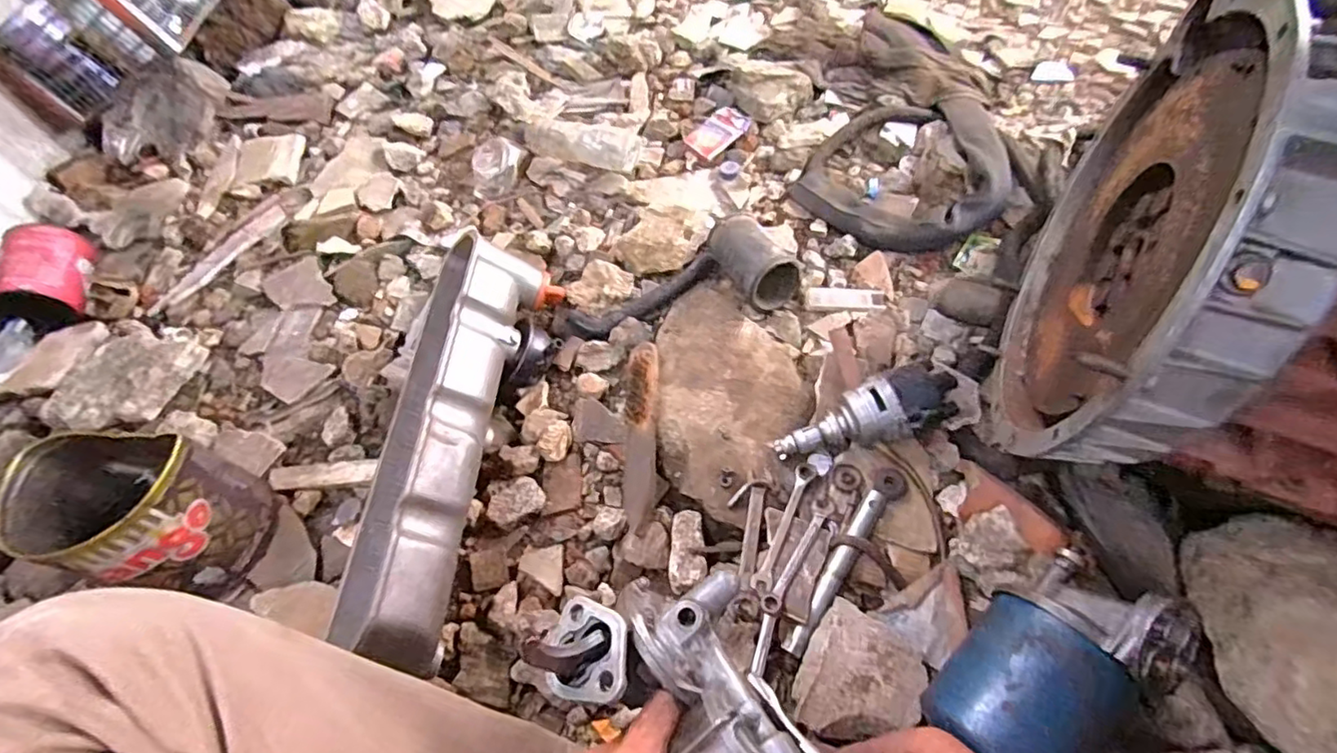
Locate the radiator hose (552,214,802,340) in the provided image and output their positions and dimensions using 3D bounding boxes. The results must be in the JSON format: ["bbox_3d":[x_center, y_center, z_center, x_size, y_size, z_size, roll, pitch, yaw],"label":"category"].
[{"bbox_3d":[0.005,-0.115,0.796,0.323,0.077,0.129,-19,56,4],"label":"radiator hose"}]

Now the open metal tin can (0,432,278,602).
[{"bbox_3d":[-0.528,0.138,0.611,0.172,0.162,0.135,9,58,10],"label":"open metal tin can"}]

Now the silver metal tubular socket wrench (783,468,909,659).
[{"bbox_3d":[0.180,0.178,0.603,0.028,0.027,0.215,32,65,22],"label":"silver metal tubular socket wrench"}]

